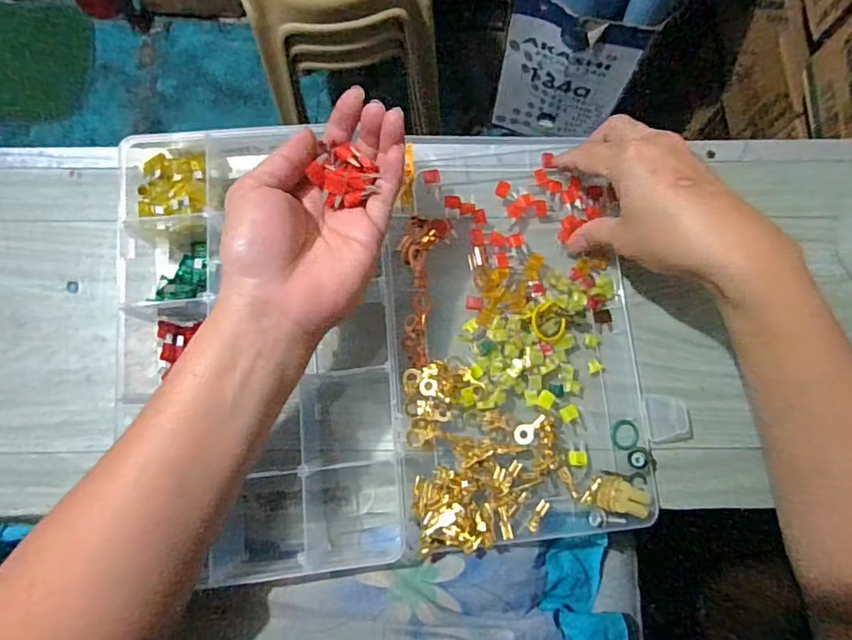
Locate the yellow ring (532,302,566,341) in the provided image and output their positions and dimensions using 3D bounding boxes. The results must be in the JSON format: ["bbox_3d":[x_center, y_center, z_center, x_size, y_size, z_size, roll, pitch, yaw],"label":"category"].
[{"bbox_3d":[0.083,0.001,0.355,0.028,0.005,0.027,2,86,-23],"label":"yellow ring"}]

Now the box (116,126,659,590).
[{"bbox_3d":[-0.030,0.007,0.348,0.339,0.056,0.285,-6,77,-2],"label":"box"}]

